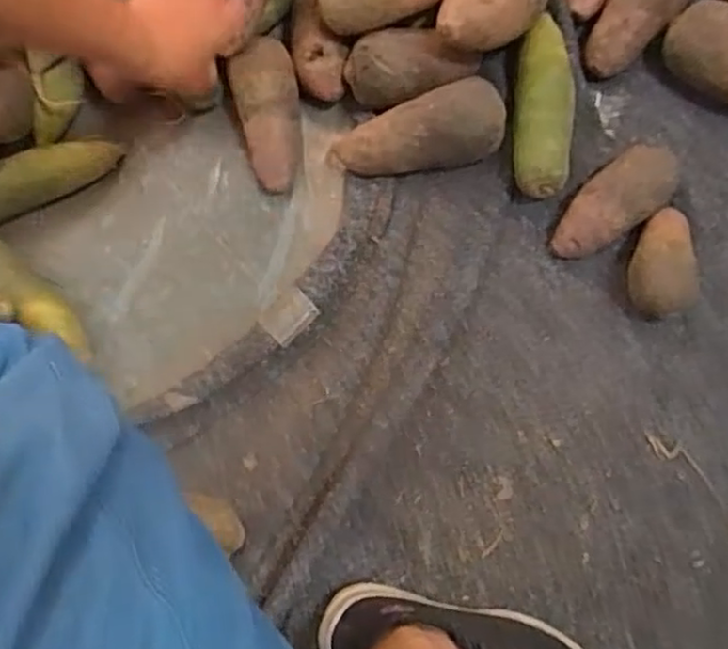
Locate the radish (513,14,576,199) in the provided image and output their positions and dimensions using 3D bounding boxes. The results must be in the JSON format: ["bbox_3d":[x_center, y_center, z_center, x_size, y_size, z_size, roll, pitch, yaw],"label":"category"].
[{"bbox_3d":[0.176,-0.219,0.686,0.053,0.052,0.196,6,75,4],"label":"radish"}]

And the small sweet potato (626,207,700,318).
[{"bbox_3d":[0.277,-0.058,0.658,0.056,0.056,0.107,5,73,4],"label":"small sweet potato"}]

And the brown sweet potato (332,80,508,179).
[{"bbox_3d":[0.050,-0.187,0.689,0.177,0.056,0.064,-14,72,11],"label":"brown sweet potato"}]

